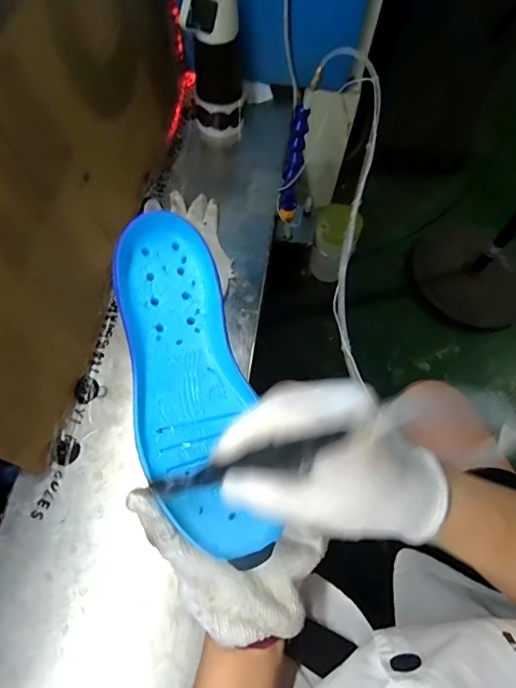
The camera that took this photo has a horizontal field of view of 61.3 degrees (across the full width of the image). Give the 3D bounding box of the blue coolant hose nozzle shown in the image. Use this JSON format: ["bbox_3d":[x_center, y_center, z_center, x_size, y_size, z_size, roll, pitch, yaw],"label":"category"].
[{"bbox_3d":[0.053,-0.263,0.650,0.028,0.168,0.019,8,42,1],"label":"blue coolant hose nozzle"}]

